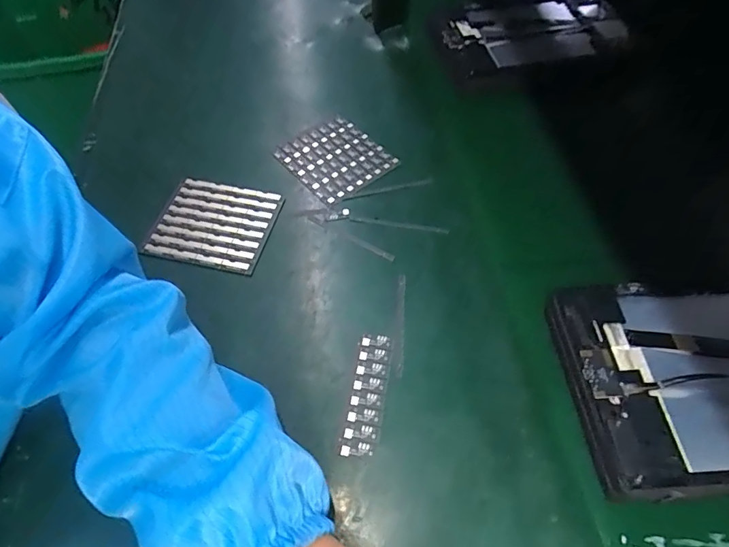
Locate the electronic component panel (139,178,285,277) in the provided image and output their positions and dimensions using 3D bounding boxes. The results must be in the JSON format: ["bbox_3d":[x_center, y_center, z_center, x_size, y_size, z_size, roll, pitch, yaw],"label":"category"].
[{"bbox_3d":[-0.143,-0.048,0.451,0.108,0.005,0.097,12,57,8],"label":"electronic component panel"}]

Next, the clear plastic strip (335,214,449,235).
[{"bbox_3d":[0.025,-0.049,0.451,0.109,0.005,0.008,9,56,6],"label":"clear plastic strip"}]

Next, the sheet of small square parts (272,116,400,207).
[{"bbox_3d":[-0.034,-0.128,0.503,0.092,0.006,0.116,-35,63,-22],"label":"sheet of small square parts"}]

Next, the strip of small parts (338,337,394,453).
[{"bbox_3d":[0.002,0.089,0.351,0.026,0.005,0.090,9,56,5],"label":"strip of small parts"}]

